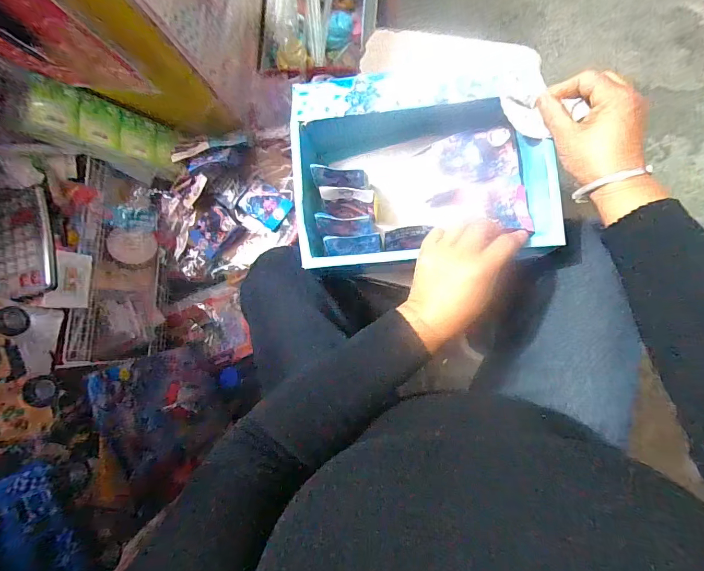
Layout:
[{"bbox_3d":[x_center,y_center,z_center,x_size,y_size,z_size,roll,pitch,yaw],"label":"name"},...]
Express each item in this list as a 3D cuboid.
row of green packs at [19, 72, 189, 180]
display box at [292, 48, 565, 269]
[{"bbox_3d":[-0.372,-0.236,0.560,0.055,0.209,0.081,2,85,43],"label":"row of green packs"},{"bbox_3d":[0.078,-0.136,0.429,0.270,0.095,0.215,-5,85,8],"label":"display box"}]

